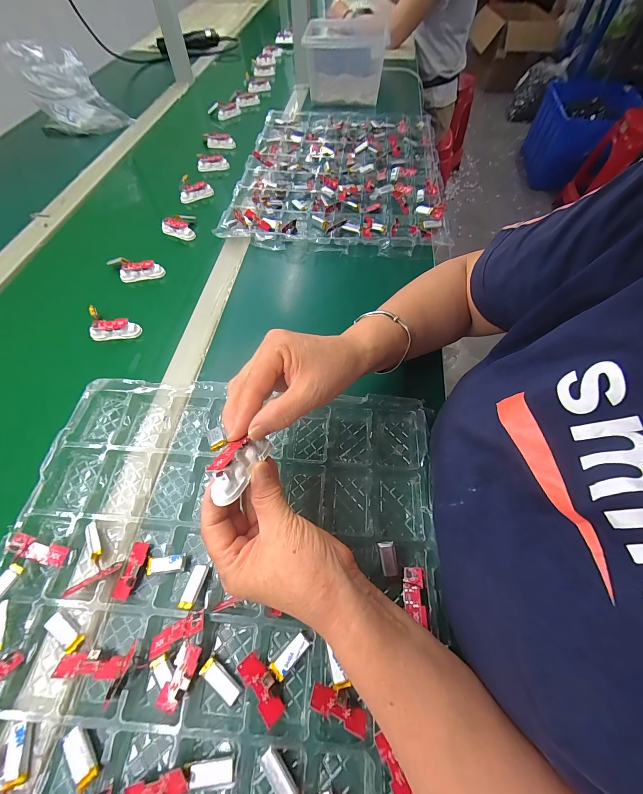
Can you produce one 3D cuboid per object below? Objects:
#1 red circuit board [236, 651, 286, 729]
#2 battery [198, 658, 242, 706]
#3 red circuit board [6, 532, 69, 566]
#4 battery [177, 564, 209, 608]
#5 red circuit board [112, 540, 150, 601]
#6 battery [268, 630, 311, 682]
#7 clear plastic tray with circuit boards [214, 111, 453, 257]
[{"bbox_3d":[-0.044,0.213,0.232,0.017,0.007,0.044,-36,64,-17],"label":"red circuit board"},{"bbox_3d":[-0.076,0.213,0.236,0.034,0.006,0.013,33,65,17],"label":"battery"},{"bbox_3d":[-0.245,0.134,0.274,0.045,0.010,0.016,25,61,-9],"label":"red circuit board"},{"bbox_3d":[-0.106,0.157,0.262,0.012,0.004,0.034,6,37,7],"label":"battery"},{"bbox_3d":[-0.165,0.150,0.272,0.017,0.006,0.043,10,61,5],"label":"red circuit board"},{"bbox_3d":[-0.024,0.200,0.244,0.034,0.005,0.012,-39,68,-20],"label":"battery"},{"bbox_3d":[0.042,-0.451,0.618,0.369,0.042,0.509,4,60,2],"label":"clear plastic tray with circuit boards"}]

